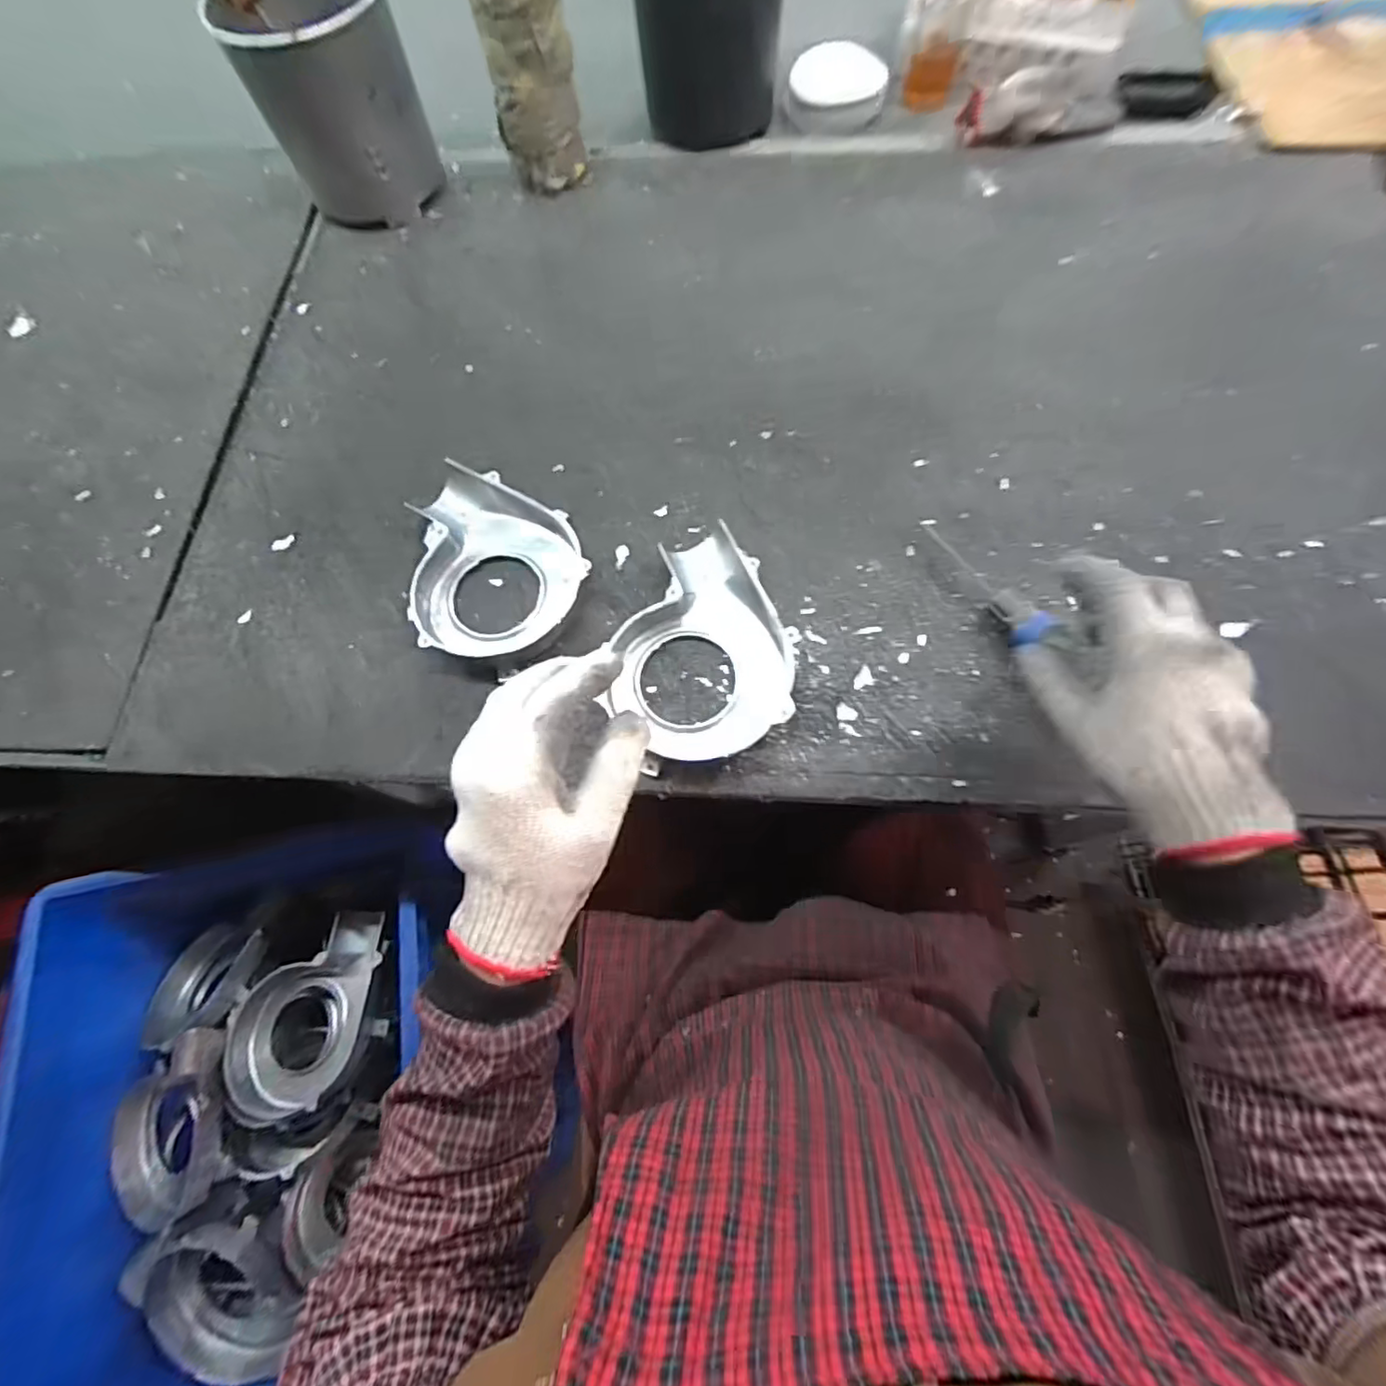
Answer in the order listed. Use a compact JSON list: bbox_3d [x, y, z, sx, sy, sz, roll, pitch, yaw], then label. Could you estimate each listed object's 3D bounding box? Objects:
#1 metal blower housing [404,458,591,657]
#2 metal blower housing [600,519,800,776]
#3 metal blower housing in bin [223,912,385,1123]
[{"bbox_3d":[-0.190,-0.114,0.539,0.180,0.032,0.152,37,74,16],"label":"metal blower housing"},{"bbox_3d":[0.014,-0.037,0.503,0.140,0.035,0.199,8,69,6],"label":"metal blower housing"},{"bbox_3d":[-0.406,0.336,0.651,0.155,0.052,0.189,-2,70,3],"label":"metal blower housing in bin"}]

